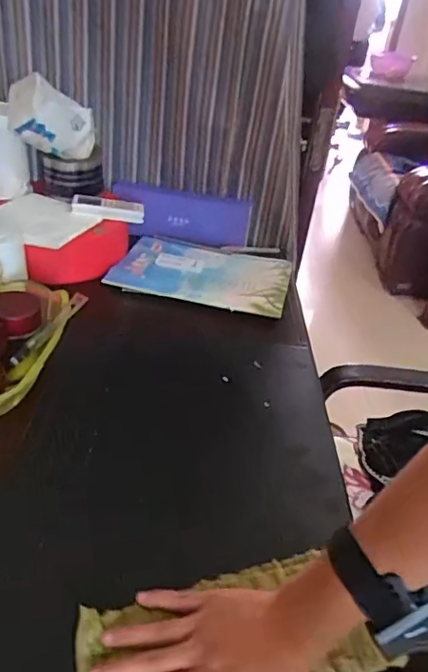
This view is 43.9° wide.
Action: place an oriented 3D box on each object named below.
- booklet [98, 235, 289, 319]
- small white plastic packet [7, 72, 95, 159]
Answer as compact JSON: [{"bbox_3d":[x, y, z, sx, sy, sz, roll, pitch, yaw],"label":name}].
[{"bbox_3d":[-0.016,-0.116,0.942,0.293,0.016,0.215,10,33,3],"label":"booklet"},{"bbox_3d":[-0.267,-0.359,0.880,0.134,0.111,0.082,-1,35,-13],"label":"small white plastic packet"}]

